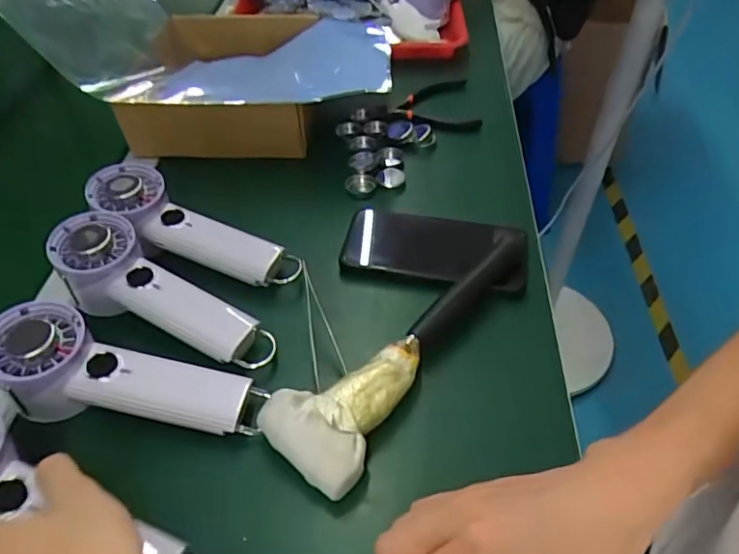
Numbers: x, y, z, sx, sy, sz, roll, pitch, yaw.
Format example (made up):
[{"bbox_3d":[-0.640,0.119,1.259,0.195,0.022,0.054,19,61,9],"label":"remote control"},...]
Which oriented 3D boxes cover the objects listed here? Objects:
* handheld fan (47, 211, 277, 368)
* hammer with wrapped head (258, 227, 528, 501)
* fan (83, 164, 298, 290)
[{"bbox_3d":[-0.160,0.017,0.422,0.195,0.057,0.065,28,54,8],"label":"handheld fan"},{"bbox_3d":[0.036,0.044,0.402,0.081,0.055,0.254,29,56,27],"label":"hammer with wrapped head"},{"bbox_3d":[-0.151,-0.042,0.462,0.190,0.034,0.050,28,52,1],"label":"fan"}]

